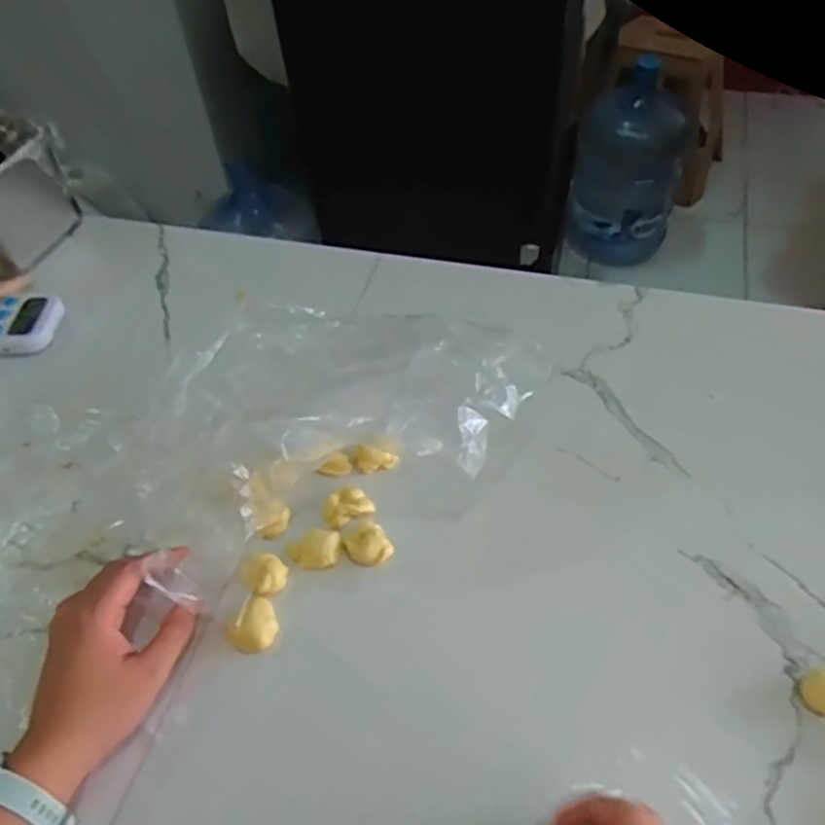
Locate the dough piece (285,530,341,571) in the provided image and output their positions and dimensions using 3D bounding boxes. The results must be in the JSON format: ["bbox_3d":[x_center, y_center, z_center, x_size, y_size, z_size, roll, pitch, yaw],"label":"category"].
[{"bbox_3d":[-0.069,0.097,0.485,0.037,0.014,0.023,-17,51,-9],"label":"dough piece"}]

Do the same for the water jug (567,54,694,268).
[{"bbox_3d":[0.535,-0.611,1.726,0.243,0.451,0.231,8,53,11],"label":"water jug"}]

